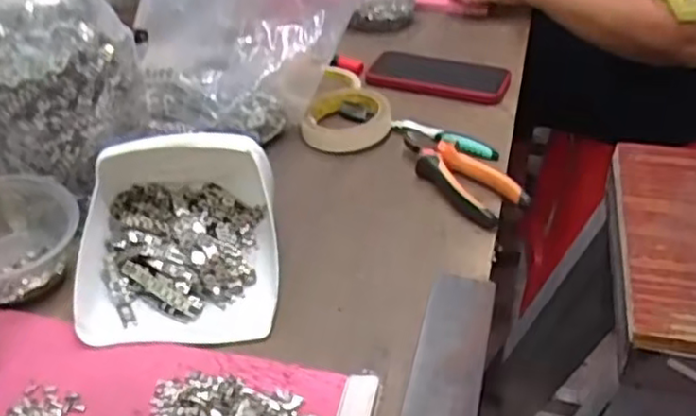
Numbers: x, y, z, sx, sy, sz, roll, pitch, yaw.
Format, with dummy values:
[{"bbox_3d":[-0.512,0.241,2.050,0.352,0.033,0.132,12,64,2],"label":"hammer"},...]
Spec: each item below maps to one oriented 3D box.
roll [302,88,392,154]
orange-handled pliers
[{"bbox_3d":[-0.001,-0.099,0.743,0.092,0.030,0.092,-1,37,1],"label":"roll"},{"bbox_3d":[0.101,-0.032,0.659,0.056,0.029,0.155,-24,43,-26],"label":"orange-handled pliers"}]

